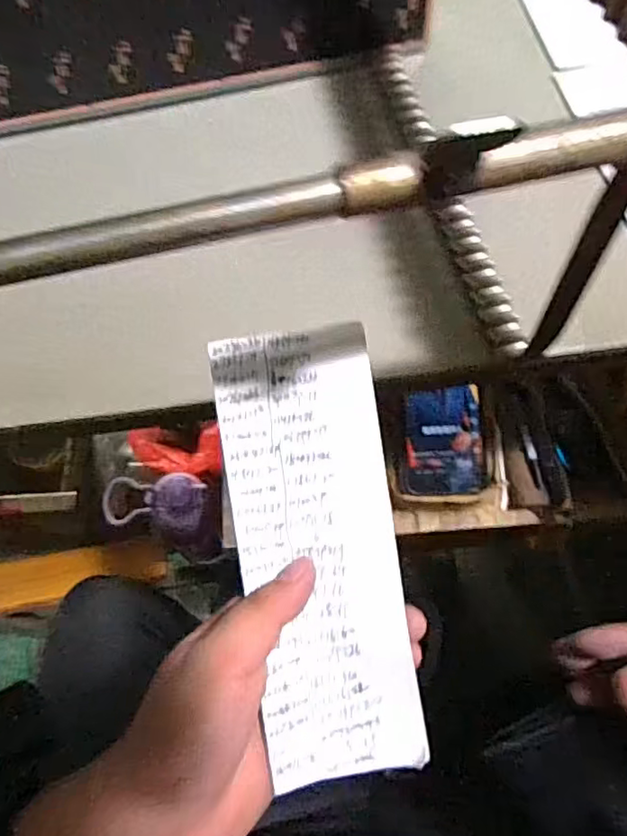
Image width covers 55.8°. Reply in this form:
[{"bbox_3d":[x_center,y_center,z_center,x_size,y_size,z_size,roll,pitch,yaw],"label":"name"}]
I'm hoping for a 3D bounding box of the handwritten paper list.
[{"bbox_3d":[0.003,0.062,0.279,0.073,0.009,0.208,-9,89,-1],"label":"handwritten paper list"}]

